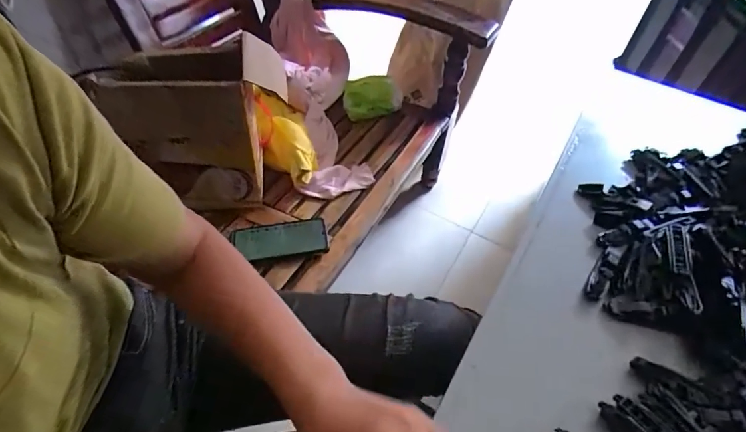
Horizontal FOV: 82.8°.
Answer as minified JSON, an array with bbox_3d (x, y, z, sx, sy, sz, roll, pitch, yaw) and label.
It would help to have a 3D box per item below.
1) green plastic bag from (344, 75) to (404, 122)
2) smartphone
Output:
[{"bbox_3d":[0.001,-0.287,1.024,0.138,0.079,0.064,-4,50,-9],"label":"green plastic bag"},{"bbox_3d":[-0.165,0.042,0.760,0.163,0.016,0.076,-2,50,-8],"label":"smartphone"}]

